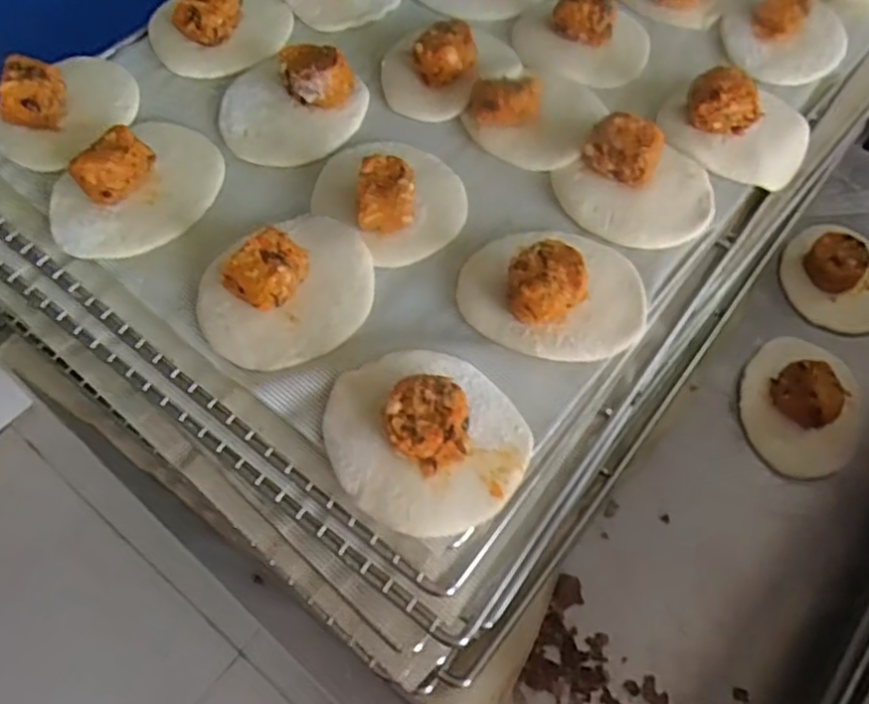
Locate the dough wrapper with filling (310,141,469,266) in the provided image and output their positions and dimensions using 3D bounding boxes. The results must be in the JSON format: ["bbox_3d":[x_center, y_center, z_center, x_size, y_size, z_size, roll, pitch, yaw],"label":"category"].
[{"bbox_3d":[-0.025,-0.101,0.401,0.078,0.036,0.089,-40,70,-21],"label":"dough wrapper with filling"}]

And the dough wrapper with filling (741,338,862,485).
[{"bbox_3d":[0.249,0.033,0.459,0.084,0.042,0.088,1,61,-2],"label":"dough wrapper with filling"}]

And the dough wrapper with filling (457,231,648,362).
[{"bbox_3d":[0.067,-0.040,0.372,0.100,0.034,0.082,18,62,7],"label":"dough wrapper with filling"}]

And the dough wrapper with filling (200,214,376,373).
[{"bbox_3d":[-0.079,-0.041,0.363,0.096,0.038,0.087,-29,66,-17],"label":"dough wrapper with filling"}]

